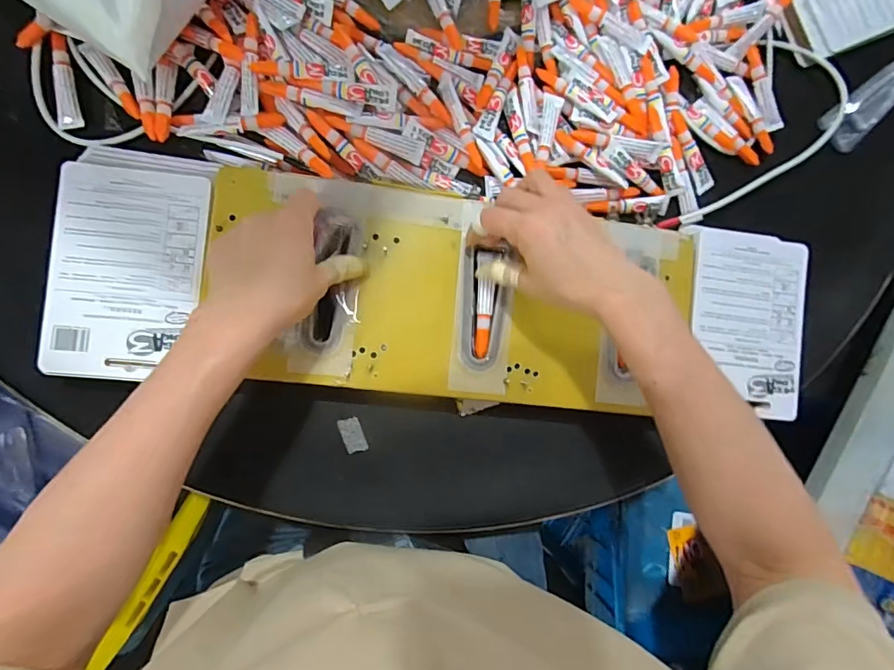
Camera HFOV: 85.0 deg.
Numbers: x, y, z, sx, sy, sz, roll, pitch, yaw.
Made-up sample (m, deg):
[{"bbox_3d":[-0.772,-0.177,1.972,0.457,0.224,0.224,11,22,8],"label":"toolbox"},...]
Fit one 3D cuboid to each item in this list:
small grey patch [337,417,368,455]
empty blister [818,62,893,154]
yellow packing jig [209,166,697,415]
[{"bbox_3d":[-0.083,0.089,0.430,0.018,0.004,0.032,-20,91,-8],"label":"small grey patch"},{"bbox_3d":[0.439,-0.237,0.500,0.124,0.017,0.045,-38,93,-7],"label":"empty blister"},{"bbox_3d":[0.017,-0.033,0.409,0.402,0.020,0.168,5,89,-9],"label":"yellow packing jig"}]

